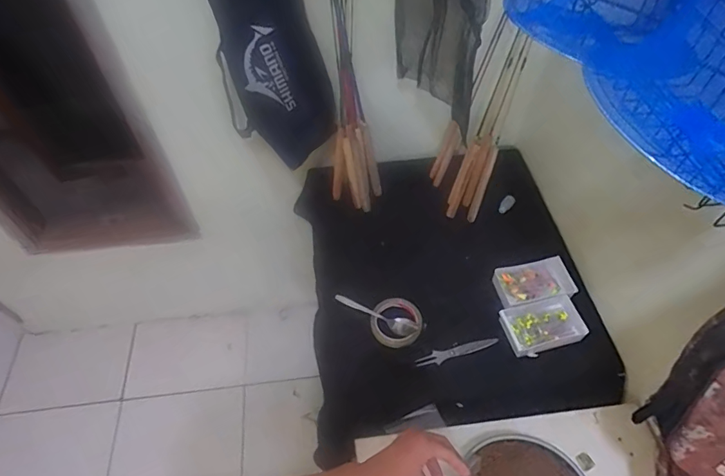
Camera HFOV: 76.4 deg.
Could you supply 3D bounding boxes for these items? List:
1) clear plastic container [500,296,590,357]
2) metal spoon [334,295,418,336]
[{"bbox_3d":[0.337,0.168,0.871,0.148,0.030,0.092,-13,54,-9],"label":"clear plastic container"},{"bbox_3d":[0.028,0.143,0.881,0.160,0.033,0.035,24,57,17],"label":"metal spoon"}]

